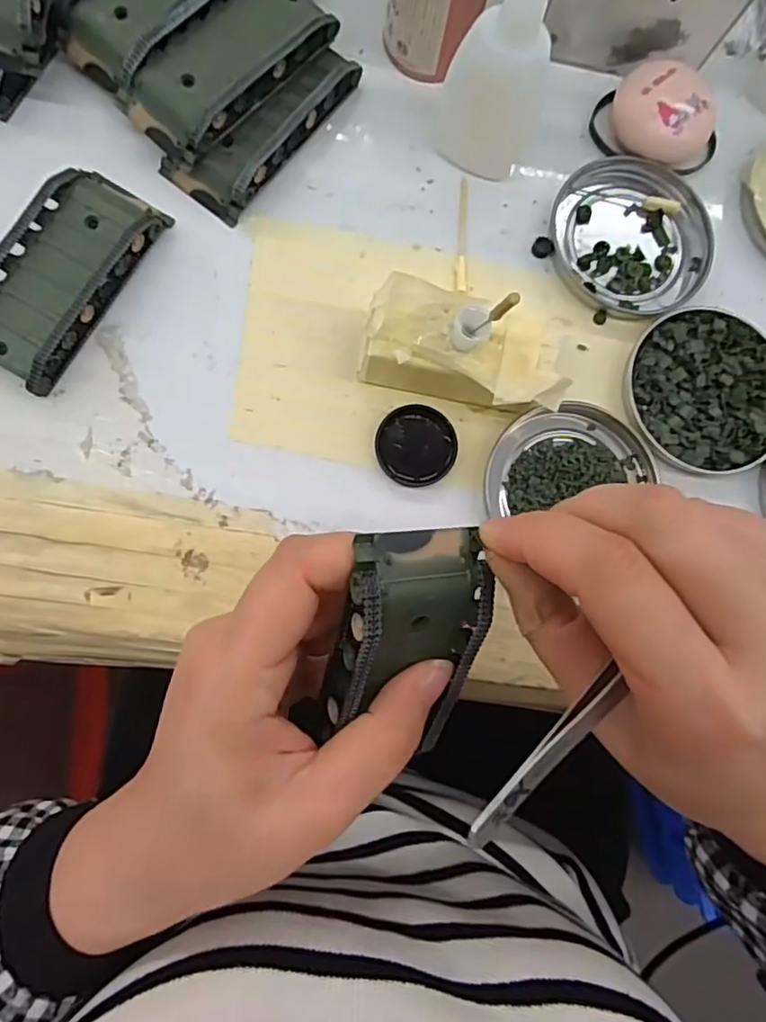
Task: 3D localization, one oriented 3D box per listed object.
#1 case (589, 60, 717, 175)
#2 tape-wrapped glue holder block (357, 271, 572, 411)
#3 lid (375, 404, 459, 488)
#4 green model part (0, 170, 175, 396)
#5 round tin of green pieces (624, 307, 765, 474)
[{"bbox_3d":[0.136,-0.190,0.301,0.057,0.022,0.045,41,81,0],"label":"case"},{"bbox_3d":[0.034,-0.067,0.265,0.083,0.043,0.046,10,82,-5],"label":"tape-wrapped glue holder block"},{"bbox_3d":[0.015,-0.029,0.276,0.035,0.007,0.035,1,83,-6],"label":"lid"},{"bbox_3d":[-0.136,-0.101,0.264,0.044,0.019,0.096,33,81,-2],"label":"green model part"},{"bbox_3d":[0.152,-0.057,0.292,0.077,0.010,0.076,1,83,-6],"label":"round tin of green pieces"}]

